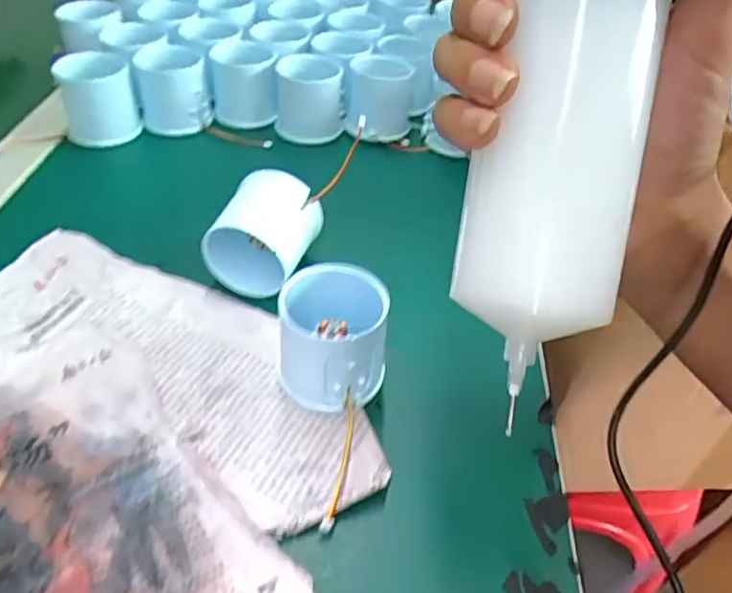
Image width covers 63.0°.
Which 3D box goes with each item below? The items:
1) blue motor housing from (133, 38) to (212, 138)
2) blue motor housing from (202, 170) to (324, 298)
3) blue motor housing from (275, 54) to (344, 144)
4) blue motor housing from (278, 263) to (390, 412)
[{"bbox_3d":[-0.154,-0.170,0.482,0.053,0.056,0.057,-3,45,-10],"label":"blue motor housing"},{"bbox_3d":[-0.061,-0.034,0.349,0.056,0.051,0.050,13,44,10],"label":"blue motor housing"},{"bbox_3d":[-0.046,-0.158,0.485,0.054,0.061,0.055,-1,43,-4],"label":"blue motor housing"},{"bbox_3d":[-0.016,0.020,0.293,0.049,0.056,0.049,0,43,-3],"label":"blue motor housing"}]

